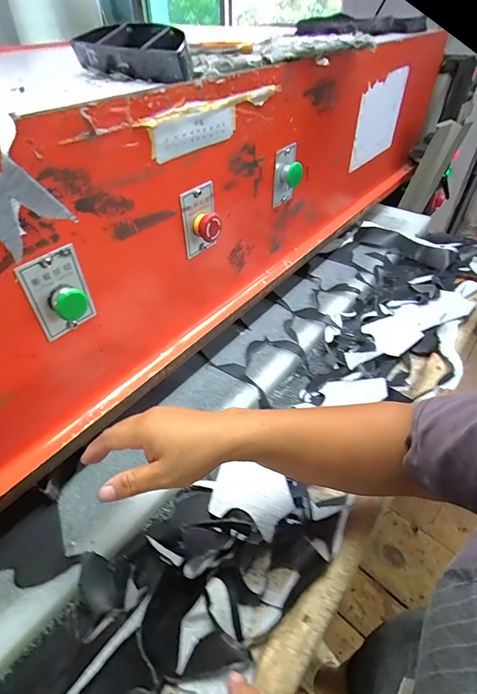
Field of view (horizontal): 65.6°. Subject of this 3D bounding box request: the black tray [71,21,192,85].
[{"bbox_3d":[-0.119,-0.342,0.431,0.168,0.049,0.058,33,51,29],"label":"black tray"}]

